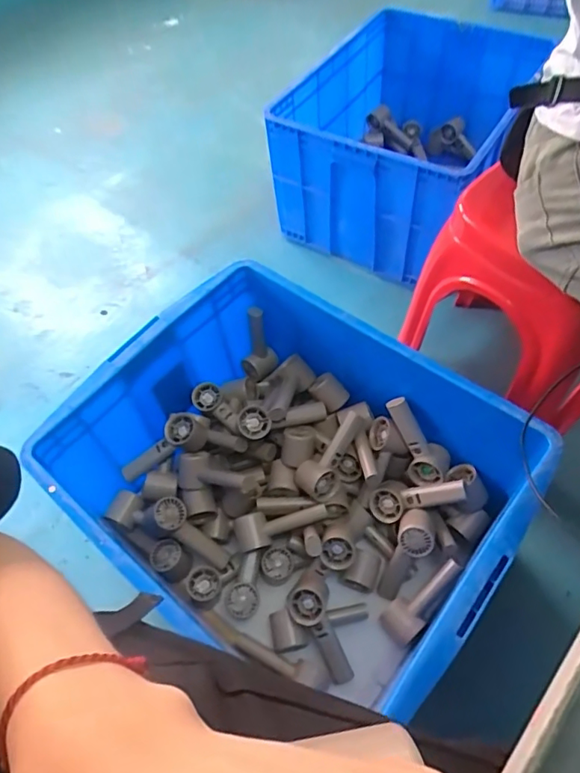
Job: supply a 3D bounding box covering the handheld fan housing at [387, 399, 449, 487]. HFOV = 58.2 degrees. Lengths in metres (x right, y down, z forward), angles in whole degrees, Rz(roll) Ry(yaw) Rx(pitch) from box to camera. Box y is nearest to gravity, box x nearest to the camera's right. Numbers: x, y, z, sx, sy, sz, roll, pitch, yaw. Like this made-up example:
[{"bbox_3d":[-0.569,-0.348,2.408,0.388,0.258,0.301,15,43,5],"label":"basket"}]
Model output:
[{"bbox_3d":[0.207,0.084,0.842,0.065,0.048,0.151,-27,92,-12],"label":"handheld fan housing"}]

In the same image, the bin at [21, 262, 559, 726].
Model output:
[{"bbox_3d":[0.009,0.138,0.819,0.605,0.293,0.501,32,65,22],"label":"bin"}]

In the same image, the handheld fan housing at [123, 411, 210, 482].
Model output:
[{"bbox_3d":[-0.220,0.113,0.917,0.163,0.071,0.068,-34,60,3],"label":"handheld fan housing"}]

